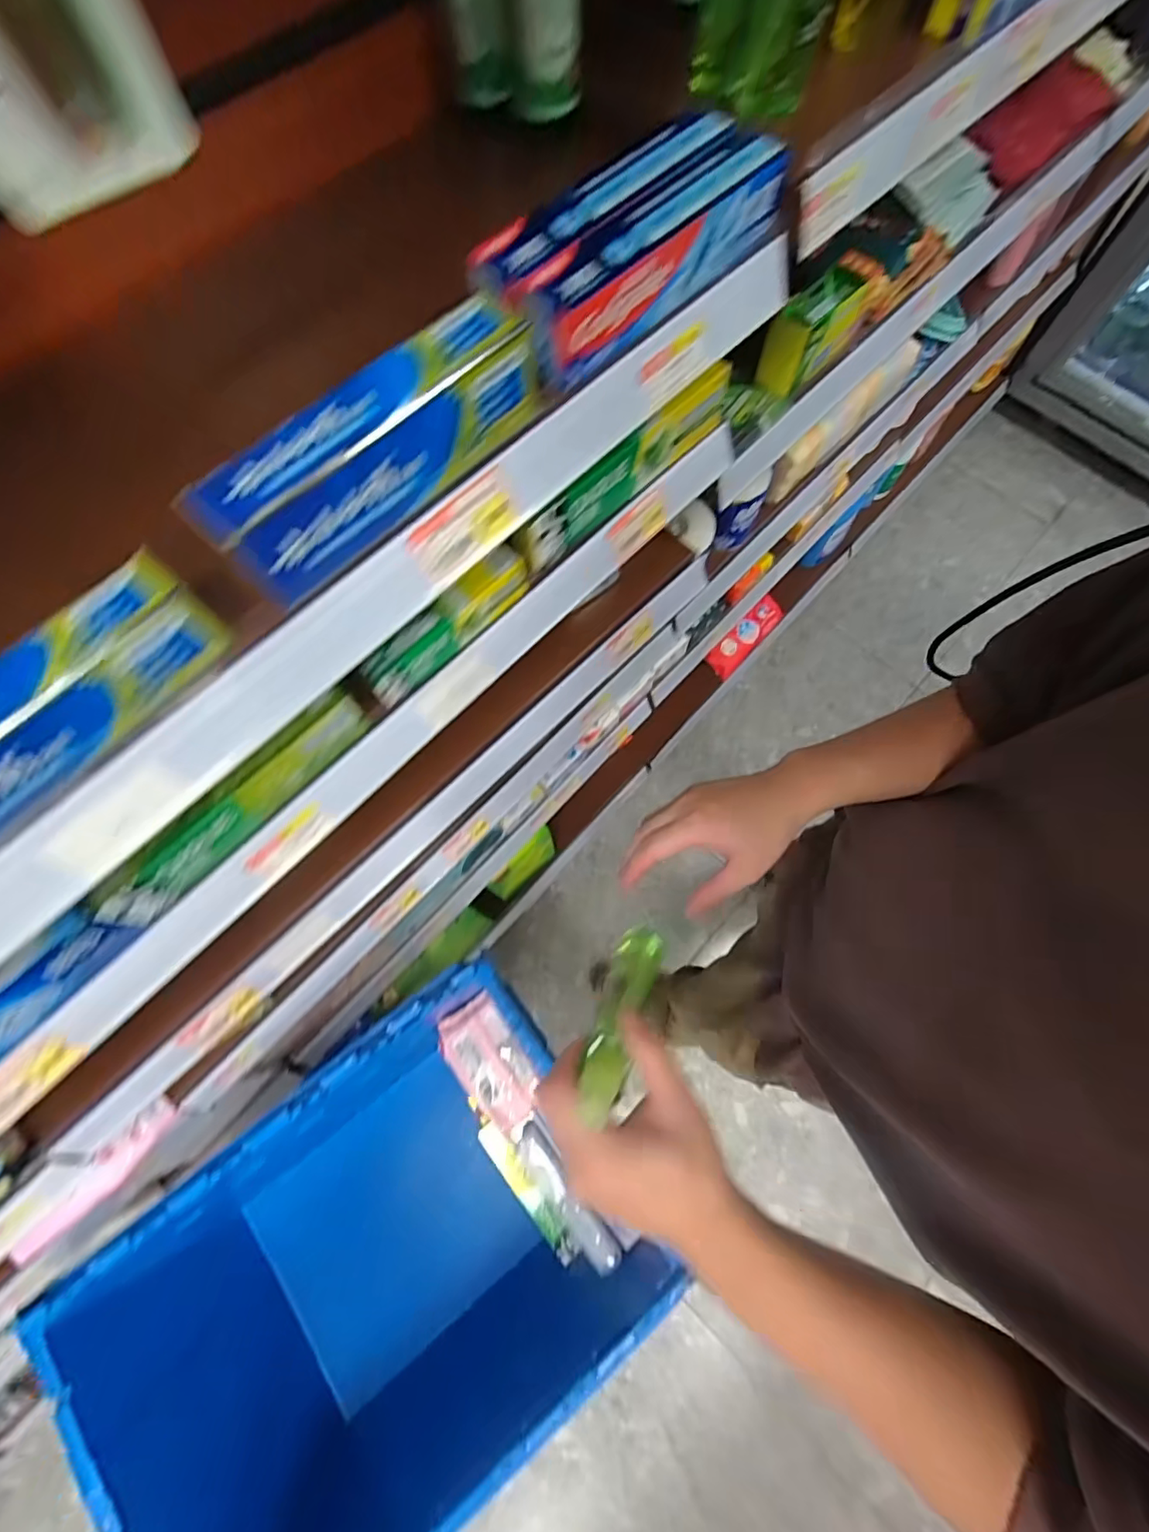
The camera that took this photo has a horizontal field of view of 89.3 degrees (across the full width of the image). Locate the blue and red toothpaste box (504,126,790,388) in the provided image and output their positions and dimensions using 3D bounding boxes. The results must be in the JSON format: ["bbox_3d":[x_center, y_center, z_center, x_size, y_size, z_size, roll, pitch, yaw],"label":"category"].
[{"bbox_3d":[0.047,-0.313,0.356,0.042,0.041,0.204,44,77,12],"label":"blue and red toothpaste box"}]

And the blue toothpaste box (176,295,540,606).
[{"bbox_3d":[-0.098,-0.167,0.301,0.040,0.047,0.191,43,77,12],"label":"blue toothpaste box"}]

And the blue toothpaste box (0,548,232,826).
[{"bbox_3d":[-0.245,-0.017,0.257,0.036,0.039,0.185,39,76,11],"label":"blue toothpaste box"}]

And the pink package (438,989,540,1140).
[{"bbox_3d":[-0.113,0.397,0.781,0.089,0.055,0.160,-39,76,-12],"label":"pink package"}]

